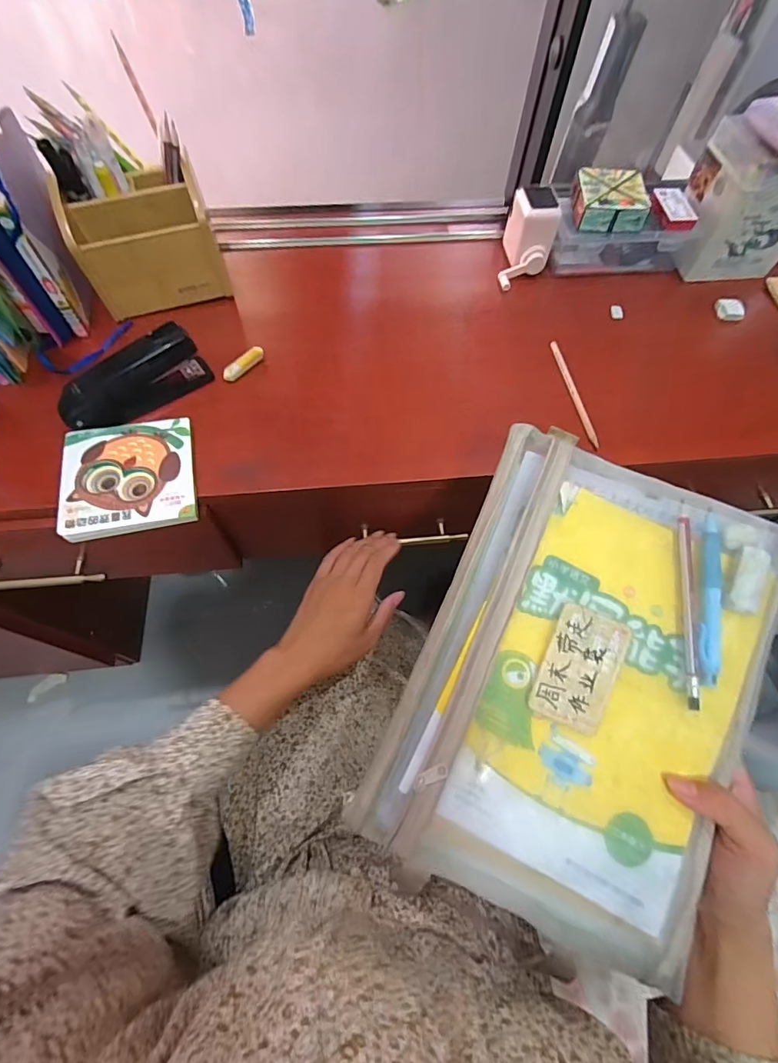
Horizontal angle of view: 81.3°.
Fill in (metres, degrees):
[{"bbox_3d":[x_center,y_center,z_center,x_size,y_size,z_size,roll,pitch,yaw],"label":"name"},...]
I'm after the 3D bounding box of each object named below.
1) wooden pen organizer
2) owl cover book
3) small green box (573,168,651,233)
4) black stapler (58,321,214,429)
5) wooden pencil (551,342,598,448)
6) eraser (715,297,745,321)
[{"bbox_3d":[-0.284,-0.348,0.538,0.146,0.120,0.095,-17,66,-9],"label":"wooden pen organizer"},{"bbox_3d":[-0.263,-0.058,0.459,0.122,0.015,0.128,-12,65,-6],"label":"owl cover book"},{"bbox_3d":[0.283,-0.427,0.584,0.084,0.030,0.088,2,64,0],"label":"small green box"},{"bbox_3d":[-0.271,-0.160,0.482,0.150,0.058,0.034,-35,69,-16],"label":"black stapler"},{"bbox_3d":[0.218,-0.165,0.535,0.009,0.005,0.161,-8,64,-5],"label":"wooden pencil"},{"bbox_3d":[0.453,-0.295,0.602,0.038,0.018,0.021,34,68,15],"label":"eraser"}]

